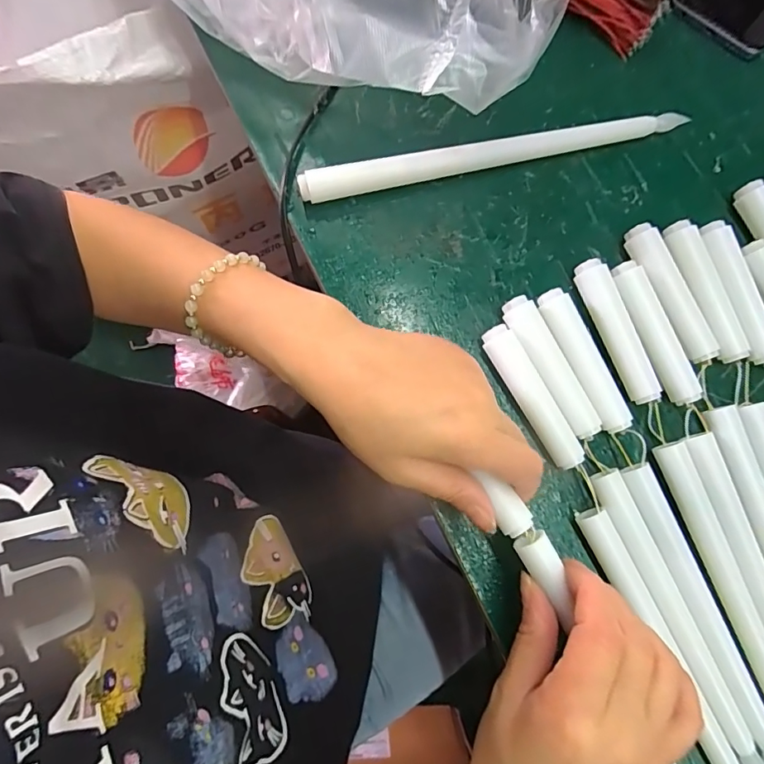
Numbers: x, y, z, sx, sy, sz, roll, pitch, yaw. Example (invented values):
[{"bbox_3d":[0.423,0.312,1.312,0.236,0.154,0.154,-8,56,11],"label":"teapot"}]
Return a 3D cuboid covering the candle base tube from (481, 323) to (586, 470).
[{"bbox_3d":[0.086,0.008,0.272,0.018,0.017,0.087,-29,80,-5],"label":"candle base tube"}]

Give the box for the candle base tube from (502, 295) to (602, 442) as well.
[{"bbox_3d":[0.097,-0.008,0.274,0.019,0.018,0.087,-27,80,-4],"label":"candle base tube"}]

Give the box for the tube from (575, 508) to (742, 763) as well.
[{"bbox_3d":[0.150,0.143,0.244,0.018,0.012,0.166,-26,80,-4],"label":"tube"}]

